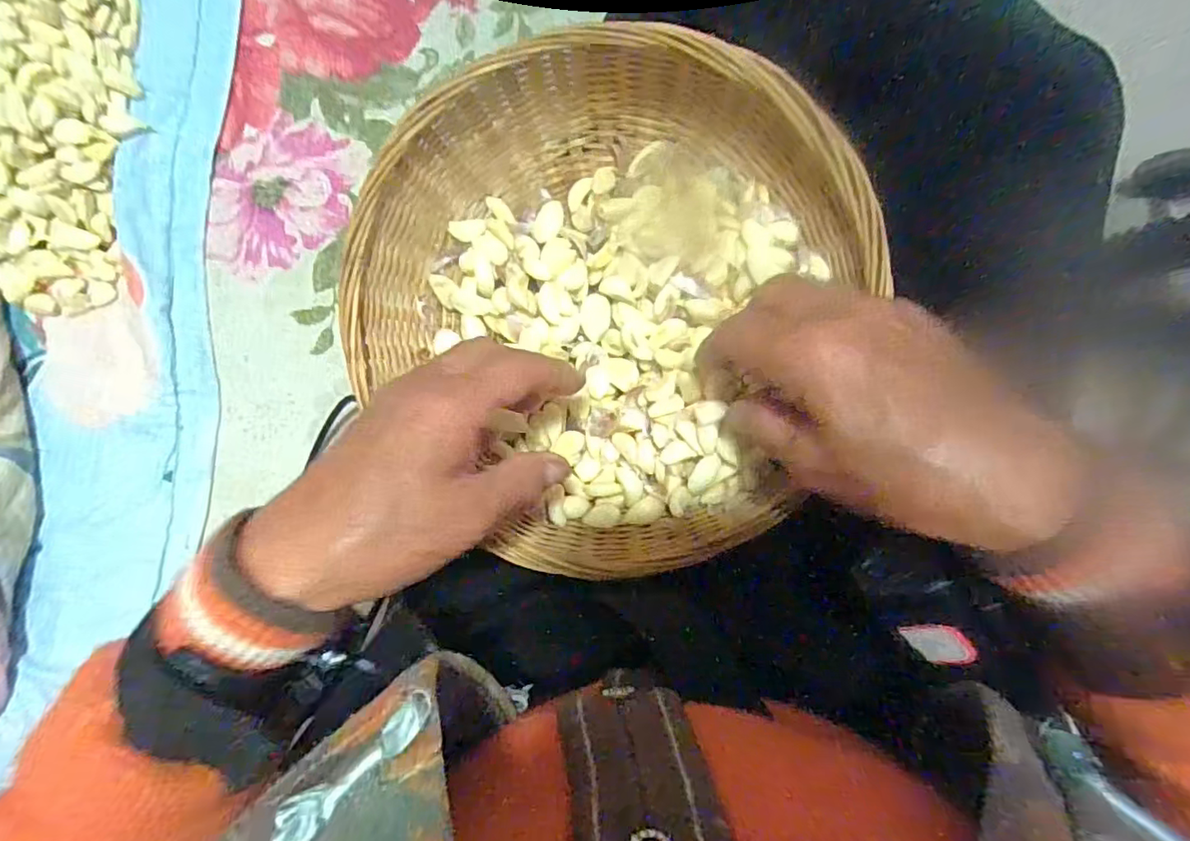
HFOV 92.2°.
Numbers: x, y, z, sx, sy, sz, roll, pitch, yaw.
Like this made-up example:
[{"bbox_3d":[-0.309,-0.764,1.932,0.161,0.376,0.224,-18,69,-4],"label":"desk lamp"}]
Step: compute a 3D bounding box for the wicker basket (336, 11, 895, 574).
[{"bbox_3d":[0.012,-0.057,0.286,0.229,0.065,0.237,0,88,5],"label":"wicker basket"}]

